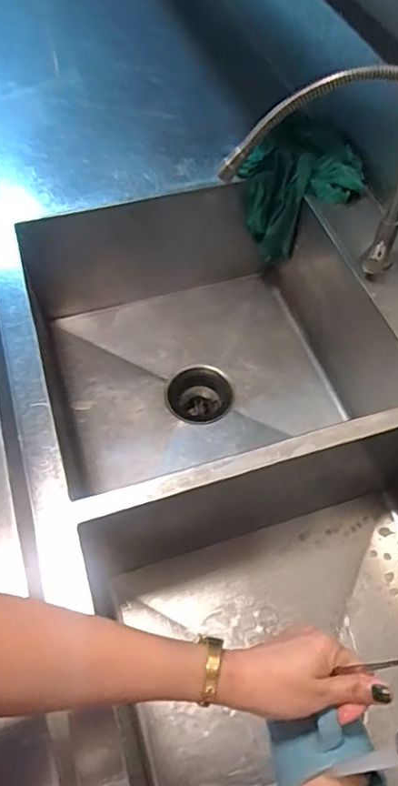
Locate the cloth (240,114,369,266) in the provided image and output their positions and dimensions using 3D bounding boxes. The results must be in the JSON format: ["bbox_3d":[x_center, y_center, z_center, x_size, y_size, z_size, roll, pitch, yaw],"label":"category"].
[{"bbox_3d":[0.156,-0.323,0.890,0.192,0.213,0.093,3,57,1],"label":"cloth"}]

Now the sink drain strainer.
[{"bbox_3d":[0.001,0.014,0.935,0.113,0.055,0.110,1,57,-1],"label":"sink drain strainer"}]

